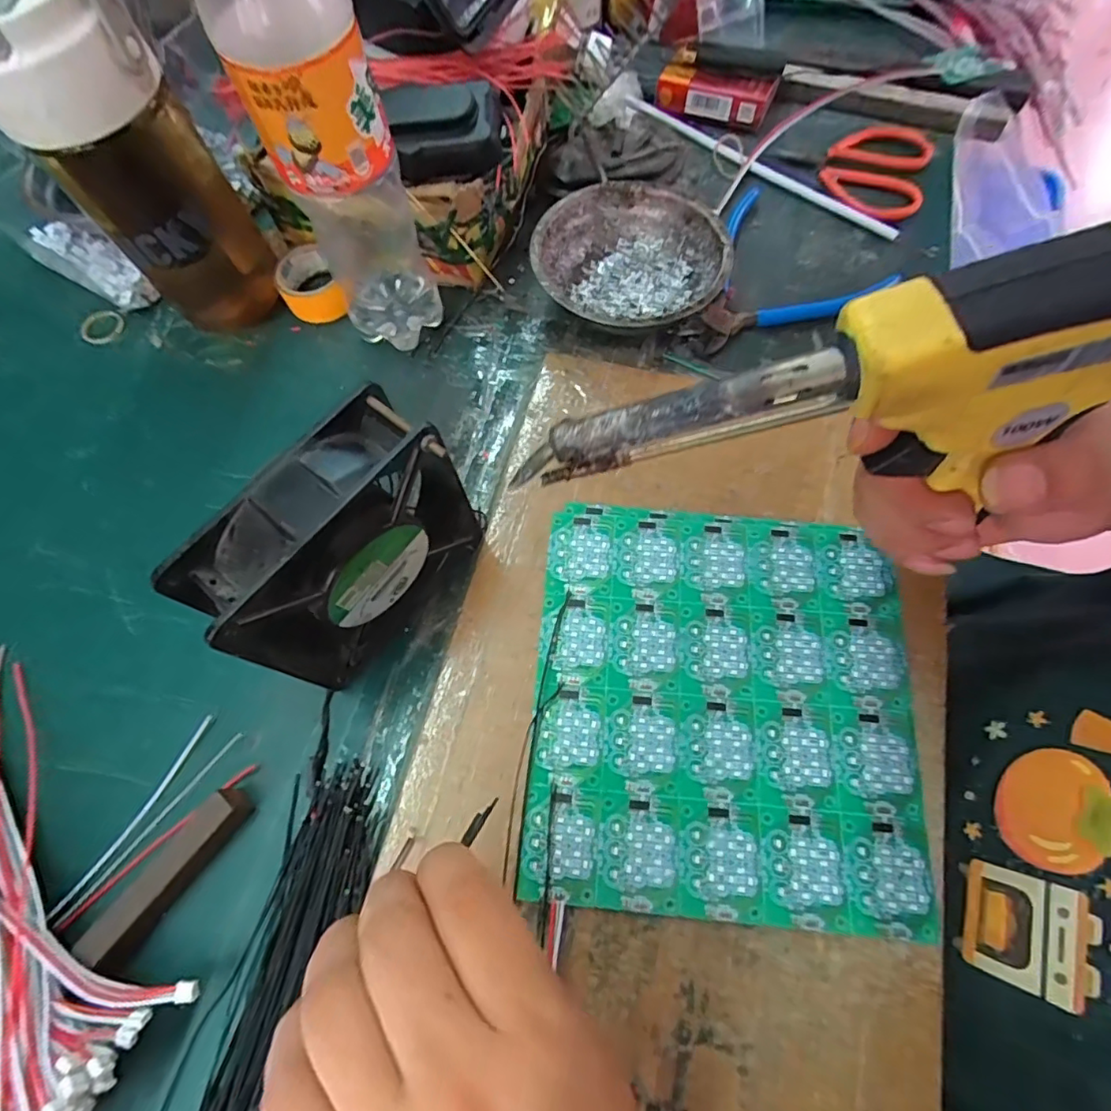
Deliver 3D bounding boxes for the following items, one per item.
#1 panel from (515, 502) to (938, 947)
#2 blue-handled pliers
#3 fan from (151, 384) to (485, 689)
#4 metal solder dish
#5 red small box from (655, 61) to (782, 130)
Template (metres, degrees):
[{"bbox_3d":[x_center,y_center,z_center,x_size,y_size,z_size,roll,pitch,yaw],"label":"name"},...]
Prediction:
[{"bbox_3d":[0.087,0.071,0.294,0.188,0.004,0.198,4,68,4],"label":"panel"},{"bbox_3d":[0.145,-0.189,0.391,0.127,0.012,0.131,42,76,17],"label":"blue-handled pliers"},{"bbox_3d":[-0.096,0.000,0.275,0.118,0.120,0.048,-43,72,-14],"label":"fan"},{"bbox_3d":[0.049,-0.191,0.382,0.120,0.041,0.123,-1,68,3],"label":"metal solder dish"},{"bbox_3d":[0.126,-0.369,0.450,0.090,0.022,0.026,20,70,11],"label":"red small box"}]

